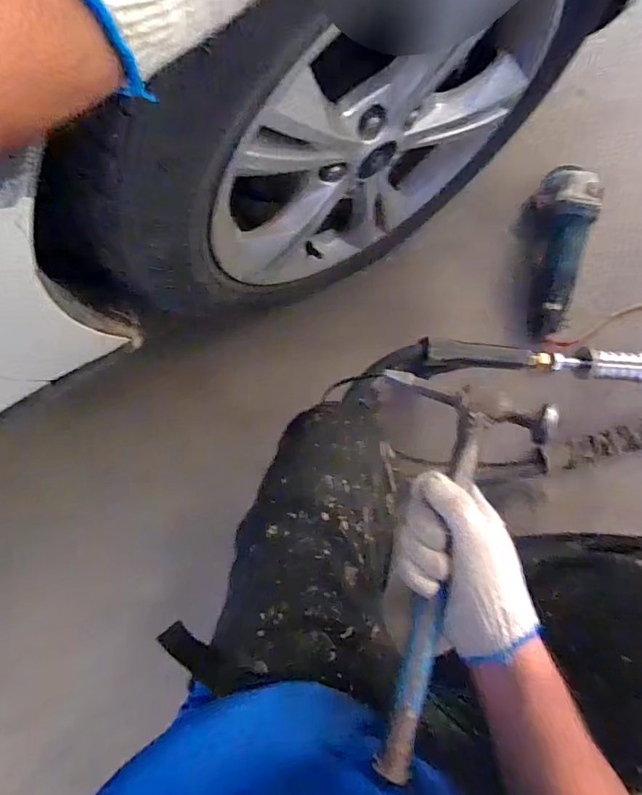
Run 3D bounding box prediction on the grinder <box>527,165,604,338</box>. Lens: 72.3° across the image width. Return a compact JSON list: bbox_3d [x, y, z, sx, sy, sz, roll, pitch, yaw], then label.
[{"bbox_3d":[0.377,-0.233,0.702,0.087,0.089,0.270,12,89,5],"label":"grinder"}]

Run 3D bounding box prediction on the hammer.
[{"bbox_3d":[0.095,0.128,0.342,0.126,0.031,0.291,12,80,5],"label":"hammer"}]

